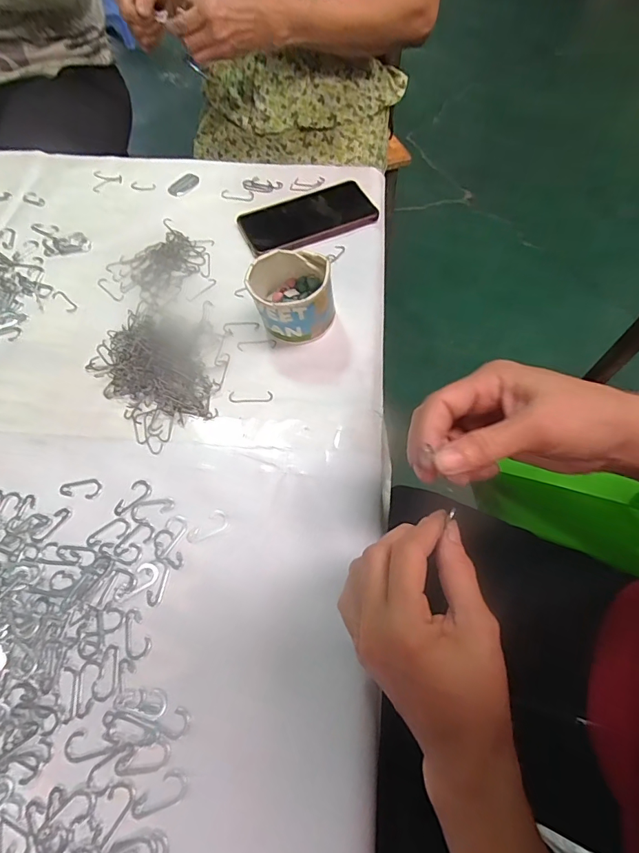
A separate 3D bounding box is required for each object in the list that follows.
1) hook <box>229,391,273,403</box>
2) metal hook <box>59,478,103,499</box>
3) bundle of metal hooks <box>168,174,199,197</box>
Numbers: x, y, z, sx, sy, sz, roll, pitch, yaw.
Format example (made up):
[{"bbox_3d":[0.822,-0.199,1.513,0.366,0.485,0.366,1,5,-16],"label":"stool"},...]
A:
[{"bbox_3d":[-0.069,-0.030,0.432,0.043,0.004,0.013,0,62,1],"label":"hook"},{"bbox_3d":[-0.216,0.055,0.391,0.035,0.004,0.019,5,62,3],"label":"metal hook"},{"bbox_3d":[-0.186,-0.333,0.597,0.029,0.005,0.047,32,67,16],"label":"bundle of metal hooks"}]

